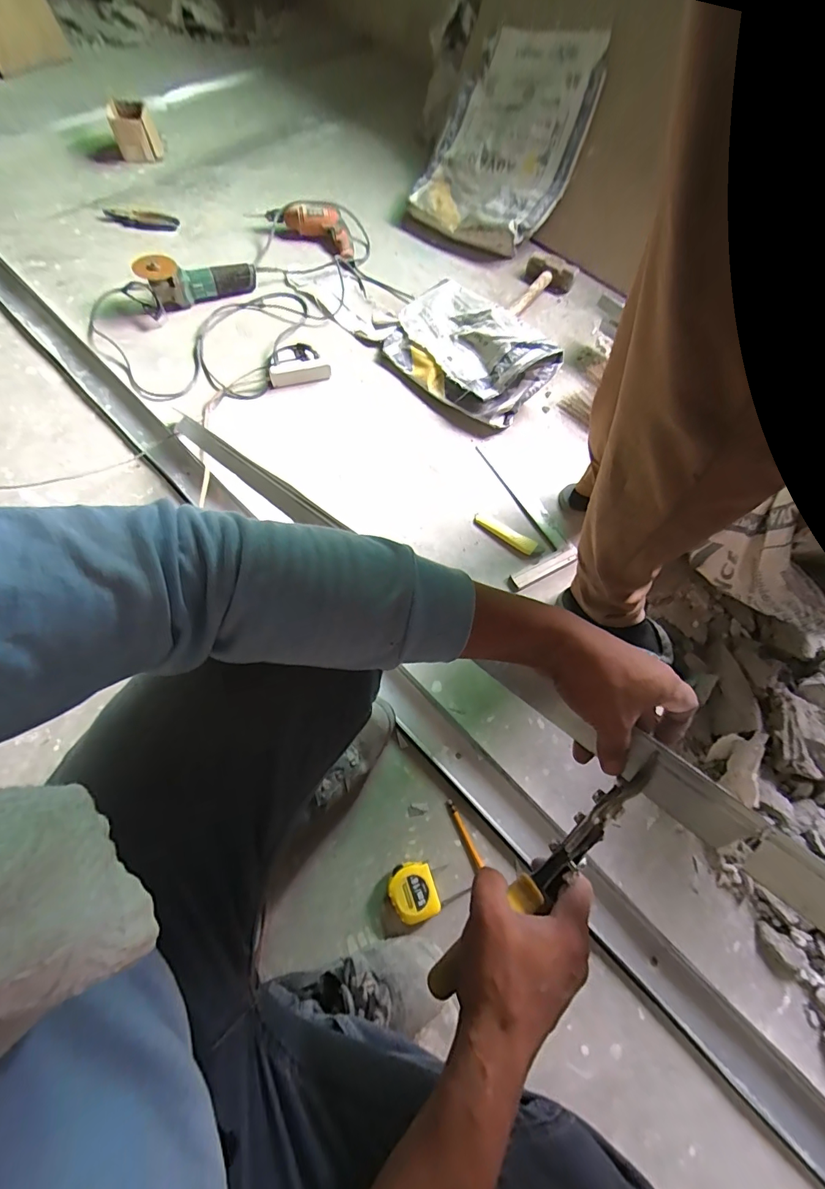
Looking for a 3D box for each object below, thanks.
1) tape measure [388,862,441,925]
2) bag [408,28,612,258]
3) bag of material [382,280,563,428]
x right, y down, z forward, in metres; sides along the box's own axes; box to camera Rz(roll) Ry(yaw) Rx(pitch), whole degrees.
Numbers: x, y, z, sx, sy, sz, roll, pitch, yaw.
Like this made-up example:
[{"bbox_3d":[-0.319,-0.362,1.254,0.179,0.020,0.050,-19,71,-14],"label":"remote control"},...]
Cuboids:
[{"bbox_3d":[0.000,0.436,0.631,0.064,0.031,0.071,-17,68,-11],"label":"tape measure"},{"bbox_3d":[0.260,-1.308,1.242,0.433,0.289,0.563,21,66,6],"label":"bag"},{"bbox_3d":[0.125,-0.608,1.050,0.274,0.114,0.440,-41,75,-19],"label":"bag of material"}]

